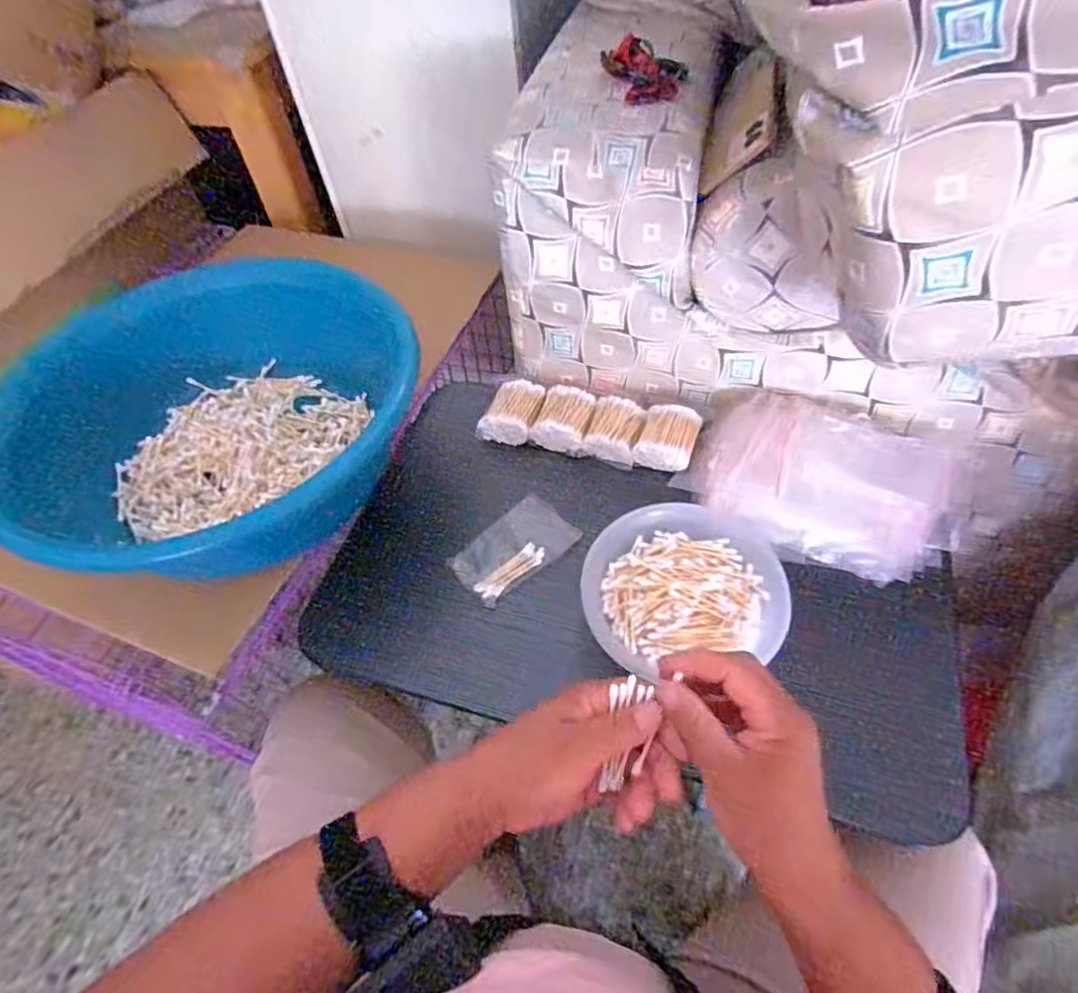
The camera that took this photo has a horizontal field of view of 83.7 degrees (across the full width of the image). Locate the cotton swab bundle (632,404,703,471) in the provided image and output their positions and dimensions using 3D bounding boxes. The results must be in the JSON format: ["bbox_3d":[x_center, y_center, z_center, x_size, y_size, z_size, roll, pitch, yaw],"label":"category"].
[{"bbox_3d":[0.142,-0.066,0.660,0.059,0.027,0.075,17,57,17],"label":"cotton swab bundle"}]

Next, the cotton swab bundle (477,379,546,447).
[{"bbox_3d":[-0.029,-0.097,0.700,0.054,0.028,0.086,17,57,17],"label":"cotton swab bundle"}]

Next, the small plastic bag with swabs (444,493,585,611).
[{"bbox_3d":[-0.026,0.051,0.613,0.121,0.014,0.073,-37,59,-20],"label":"small plastic bag with swabs"}]

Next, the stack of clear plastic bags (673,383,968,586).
[{"bbox_3d":[0.281,-0.018,0.604,0.254,0.056,0.161,23,59,21],"label":"stack of clear plastic bags"}]

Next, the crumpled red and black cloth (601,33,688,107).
[{"bbox_3d":[0.099,-0.391,0.549,0.061,0.031,0.077,-14,54,-5],"label":"crumpled red and black cloth"}]

